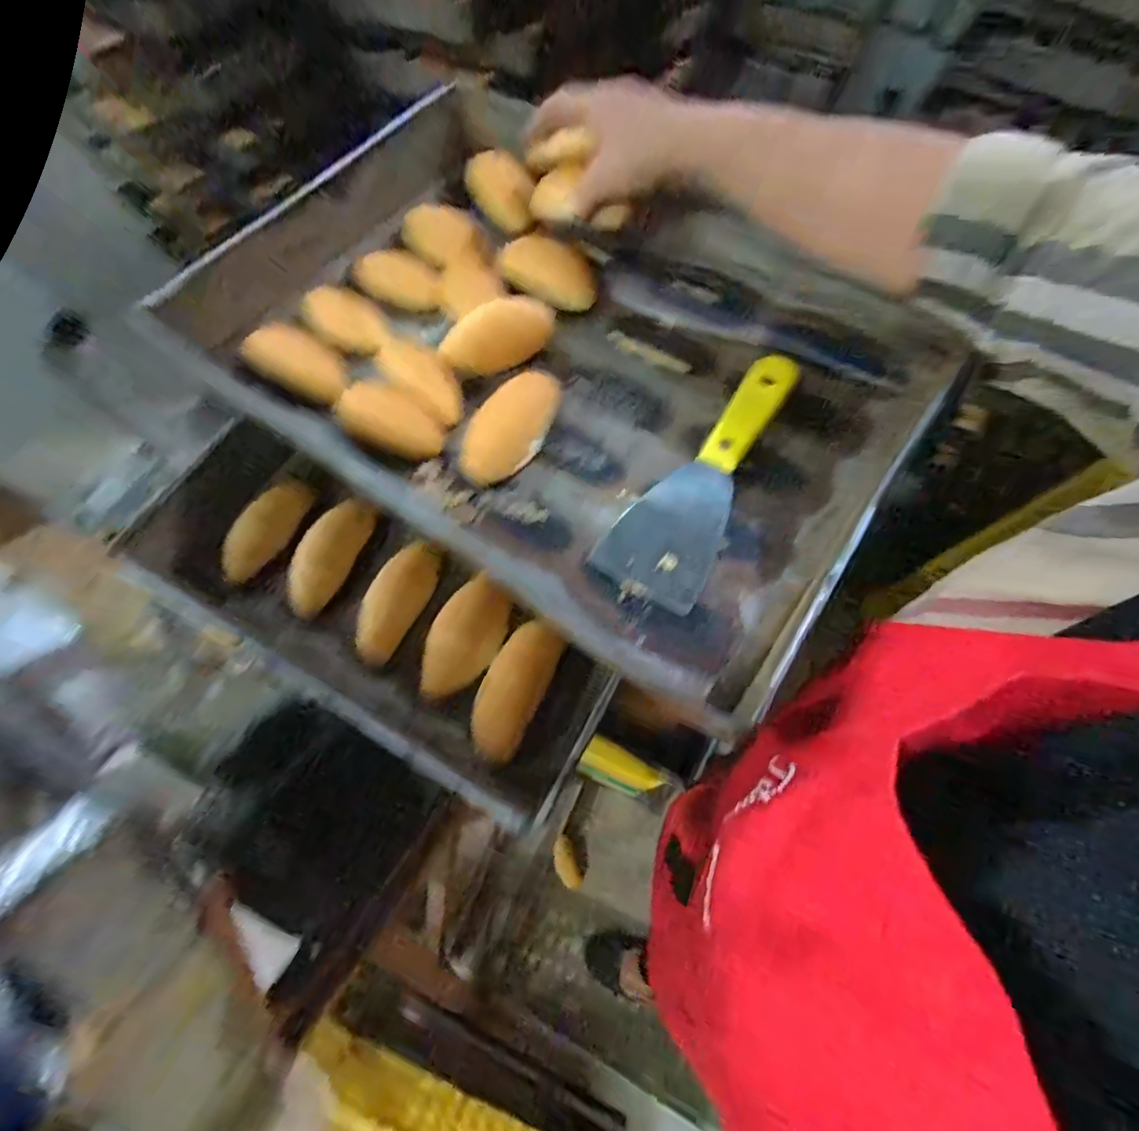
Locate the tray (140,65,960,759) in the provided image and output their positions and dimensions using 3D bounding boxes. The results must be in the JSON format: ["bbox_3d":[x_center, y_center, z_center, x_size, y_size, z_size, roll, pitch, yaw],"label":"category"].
[{"bbox_3d":[-0.029,-0.181,0.412,0.553,0.057,0.343,34,71,17],"label":"tray"}]

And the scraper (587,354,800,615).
[{"bbox_3d":[0.095,-0.067,0.364,0.071,0.023,0.198,29,70,16],"label":"scraper"}]

